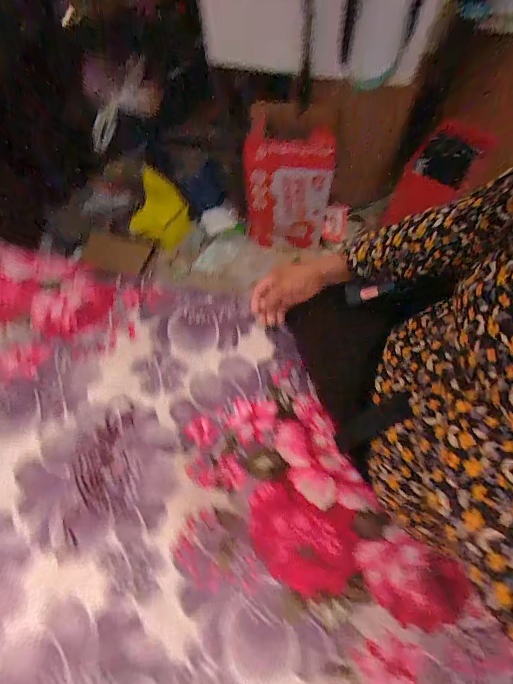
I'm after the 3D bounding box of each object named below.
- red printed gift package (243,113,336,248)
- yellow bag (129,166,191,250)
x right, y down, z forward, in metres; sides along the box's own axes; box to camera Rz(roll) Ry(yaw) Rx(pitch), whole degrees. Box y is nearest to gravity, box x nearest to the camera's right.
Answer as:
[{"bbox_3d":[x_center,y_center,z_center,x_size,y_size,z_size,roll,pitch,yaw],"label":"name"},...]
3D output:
[{"bbox_3d":[0.090,-0.437,0.981,0.248,0.394,0.106,1,62,8],"label":"red printed gift package"},{"bbox_3d":[-0.337,-0.445,1.163,0.196,0.304,0.041,-1,62,8],"label":"yellow bag"}]

